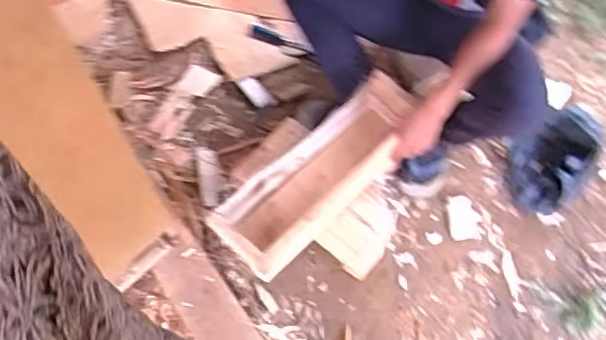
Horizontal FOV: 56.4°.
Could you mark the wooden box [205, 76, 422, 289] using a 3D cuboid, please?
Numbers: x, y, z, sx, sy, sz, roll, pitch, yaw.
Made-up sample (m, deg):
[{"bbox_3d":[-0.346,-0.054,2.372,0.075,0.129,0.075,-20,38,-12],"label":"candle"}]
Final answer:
[{"bbox_3d":[0.047,0.006,1.258,0.527,0.106,0.182,-39,68,-20],"label":"wooden box"}]

